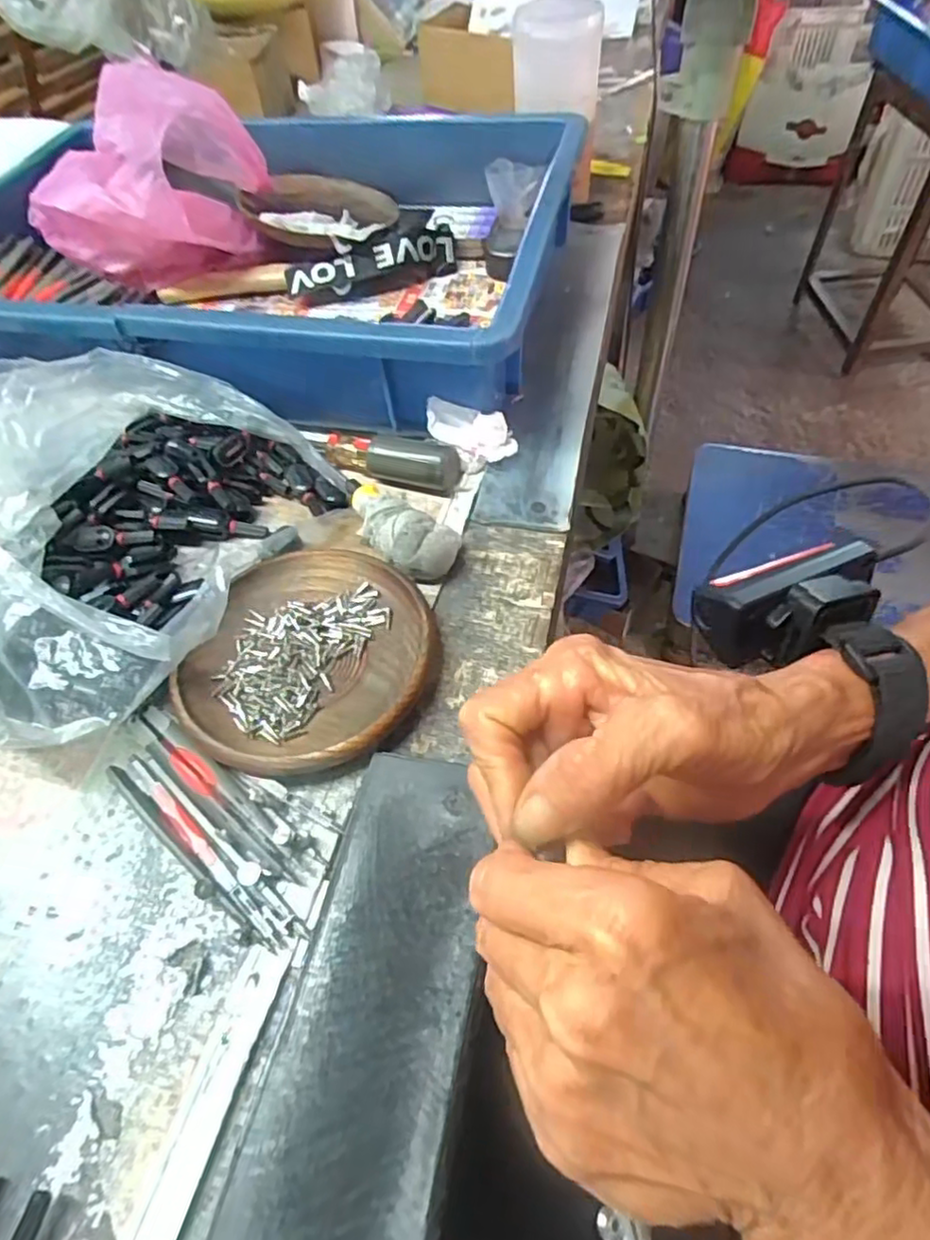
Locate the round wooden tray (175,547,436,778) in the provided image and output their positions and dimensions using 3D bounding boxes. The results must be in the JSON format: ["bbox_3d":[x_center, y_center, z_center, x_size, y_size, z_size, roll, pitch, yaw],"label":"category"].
[{"bbox_3d":[-0.068,0.016,0.300,0.105,0.016,0.111,-2,54,3],"label":"round wooden tray"}]

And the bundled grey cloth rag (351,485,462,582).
[{"bbox_3d":[-0.036,-0.046,0.337,0.070,0.027,0.030,37,65,27],"label":"bundled grey cloth rag"}]

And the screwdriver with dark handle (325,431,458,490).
[{"bbox_3d":[-0.043,-0.091,0.369,0.078,0.021,0.020,11,56,12],"label":"screwdriver with dark handle"}]

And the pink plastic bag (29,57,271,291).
[{"bbox_3d":[-0.230,-0.311,0.478,0.131,0.118,0.146,-39,60,-21],"label":"pink plastic bag"}]

